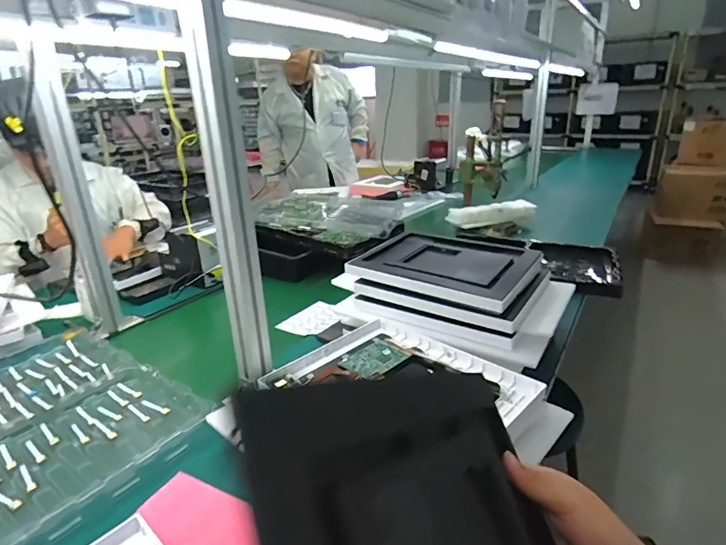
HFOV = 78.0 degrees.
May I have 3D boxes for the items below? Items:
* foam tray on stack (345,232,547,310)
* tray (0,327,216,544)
[{"bbox_3d":[0.159,-0.023,0.892,0.336,0.031,0.283,12,25,31],"label":"foam tray on stack"},{"bbox_3d":[-0.497,0.219,0.698,0.514,0.031,0.308,13,26,34],"label":"tray"}]

